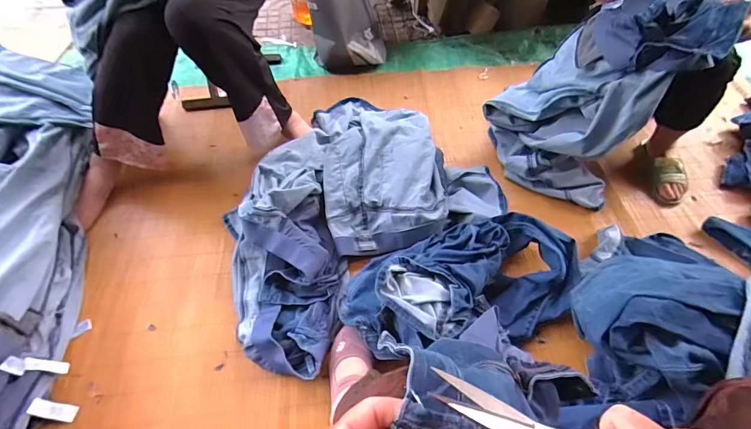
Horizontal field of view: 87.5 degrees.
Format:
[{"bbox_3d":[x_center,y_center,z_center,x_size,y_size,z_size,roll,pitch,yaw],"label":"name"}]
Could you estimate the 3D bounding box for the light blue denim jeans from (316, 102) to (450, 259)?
[{"bbox_3d":[0.006,-0.161,1.075,0.313,0.142,0.589,-9,55,-5],"label":"light blue denim jeans"}]

